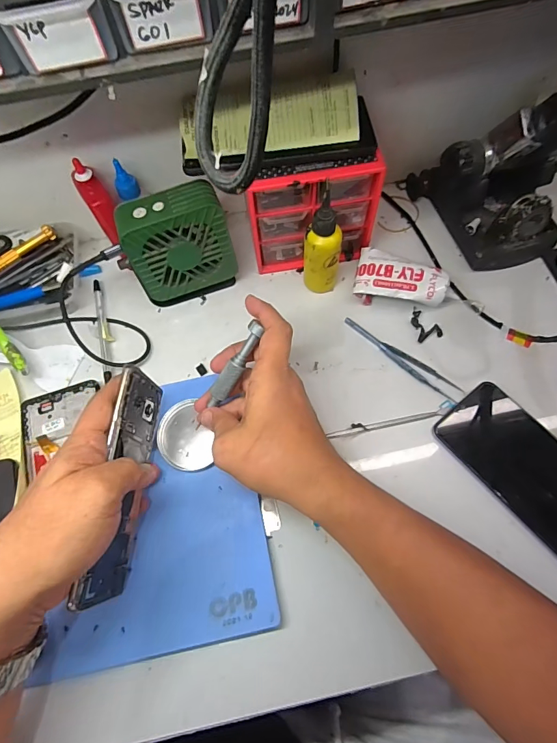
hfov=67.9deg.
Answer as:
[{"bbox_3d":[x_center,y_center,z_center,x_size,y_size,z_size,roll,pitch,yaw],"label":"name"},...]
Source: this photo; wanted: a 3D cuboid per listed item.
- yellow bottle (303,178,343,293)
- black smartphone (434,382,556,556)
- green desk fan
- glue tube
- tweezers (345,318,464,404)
[{"bbox_3d":[0.043,-0.120,0.412,0.037,0.111,0.030,6,65,6],"label":"yellow bottle"},{"bbox_3d":[0.218,0.088,0.352,0.073,0.013,0.163,-38,69,-14],"label":"black smartphone"},{"bbox_3d":[-0.097,-0.121,0.417,0.096,0.114,0.044,-19,65,-6],"label":"green desk fan"},{"bbox_3d":[0.143,-0.093,0.435,0.121,0.031,0.060,12,66,8],"label":"glue tube"},{"bbox_3d":[0.122,-0.015,0.414,0.132,0.004,0.020,37,72,18],"label":"tweezers"}]

